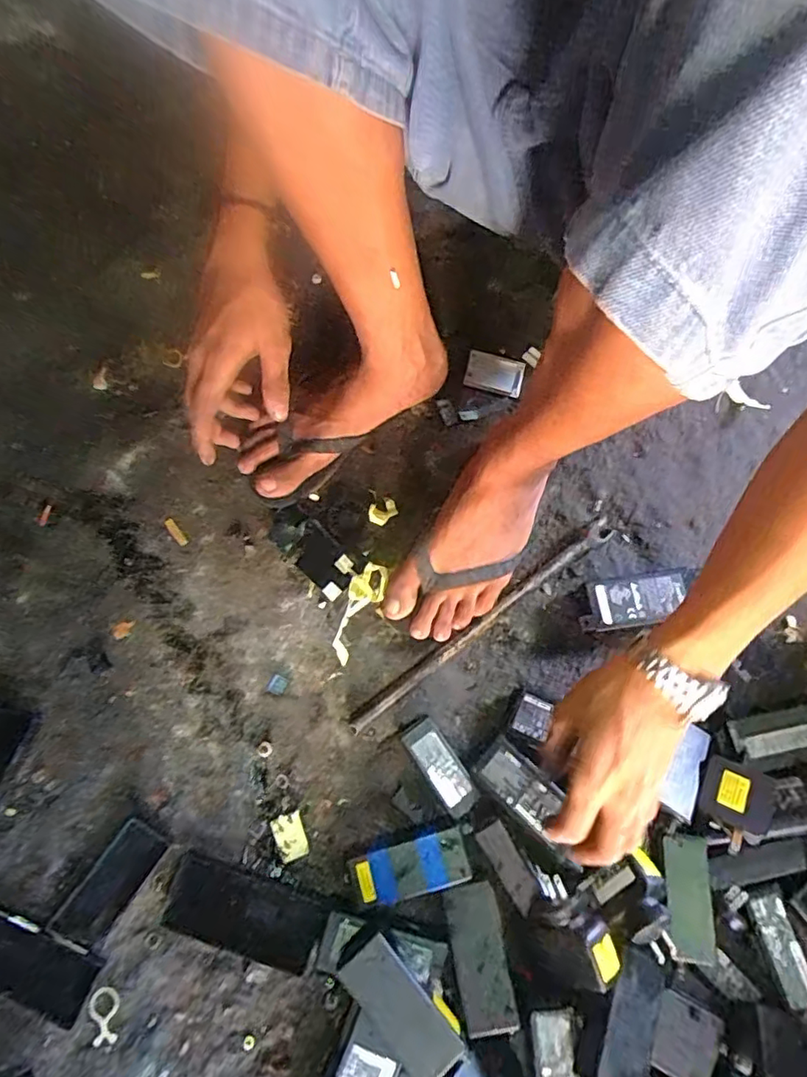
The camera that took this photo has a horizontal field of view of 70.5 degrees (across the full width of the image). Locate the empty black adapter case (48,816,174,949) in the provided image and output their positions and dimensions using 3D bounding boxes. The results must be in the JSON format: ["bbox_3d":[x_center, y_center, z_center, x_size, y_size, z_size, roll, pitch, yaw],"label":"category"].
[{"bbox_3d":[-0.257,0.302,0.500,0.041,0.015,0.105,35,75,8],"label":"empty black adapter case"}]

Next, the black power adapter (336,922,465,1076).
[{"bbox_3d":[-0.005,0.367,0.450,0.049,0.024,0.109,-38,78,-12],"label":"black power adapter"}]

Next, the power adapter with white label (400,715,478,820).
[{"bbox_3d":[0.033,0.207,0.522,0.035,0.024,0.086,-33,77,-11],"label":"power adapter with white label"}]

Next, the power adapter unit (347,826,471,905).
[{"bbox_3d":[0.008,0.285,0.500,0.096,0.026,0.042,-15,74,-6],"label":"power adapter unit"}]

